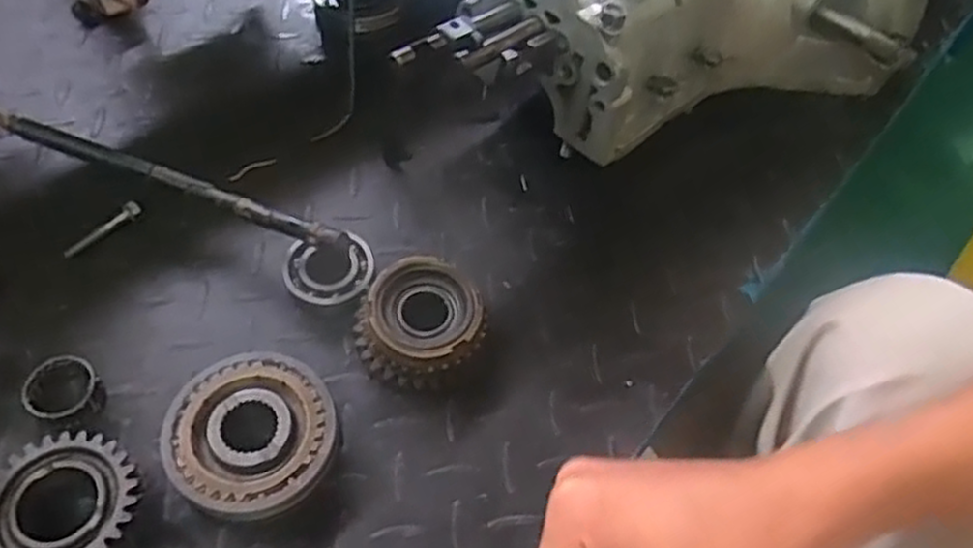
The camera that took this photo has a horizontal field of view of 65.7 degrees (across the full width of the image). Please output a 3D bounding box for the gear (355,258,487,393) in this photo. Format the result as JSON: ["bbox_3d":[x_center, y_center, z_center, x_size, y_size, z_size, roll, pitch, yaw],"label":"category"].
[{"bbox_3d":[-0.036,0.028,0.405,0.066,0.034,0.062,2,57,-3],"label":"gear"}]

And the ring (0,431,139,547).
[{"bbox_3d":[-0.189,0.108,0.342,0.062,0.034,0.062,2,57,-3],"label":"ring"}]

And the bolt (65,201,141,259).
[{"bbox_3d":[-0.221,-0.025,0.434,0.047,0.010,0.008,-38,67,-24],"label":"bolt"}]

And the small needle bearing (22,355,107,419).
[{"bbox_3d":[-0.210,0.059,0.376,0.033,0.020,0.031,2,57,-3],"label":"small needle bearing"}]

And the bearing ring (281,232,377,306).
[{"bbox_3d":[-0.089,-0.001,0.429,0.050,0.016,0.042,-14,60,-13],"label":"bearing ring"}]

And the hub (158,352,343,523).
[{"bbox_3d":[-0.113,0.080,0.368,0.077,0.024,0.079,2,57,-3],"label":"hub"}]

